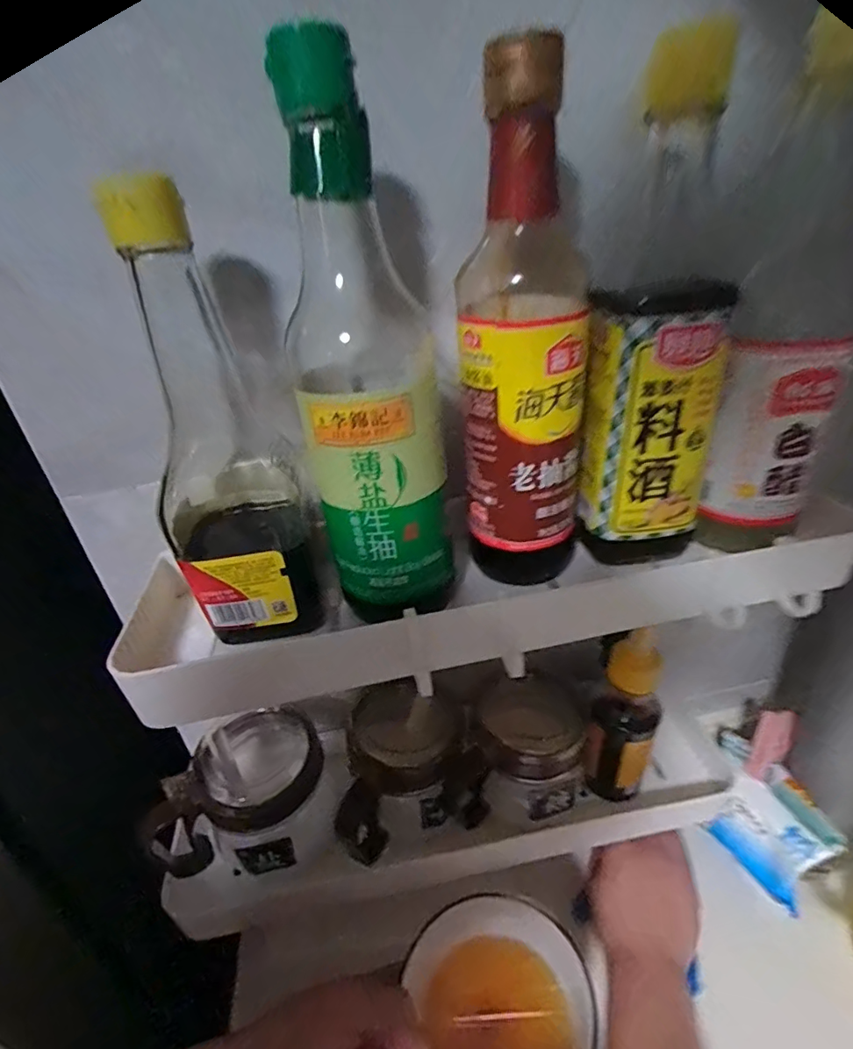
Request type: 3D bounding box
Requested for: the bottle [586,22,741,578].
[{"bbox_3d":[0.117,-0.093,0.259,0.057,0.227,0.061,10,34,29],"label":"bottle"}]

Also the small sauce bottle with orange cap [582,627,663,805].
[{"bbox_3d":[0.135,0.128,0.353,0.046,0.142,0.050,7,33,24],"label":"small sauce bottle with orange cap"}]

